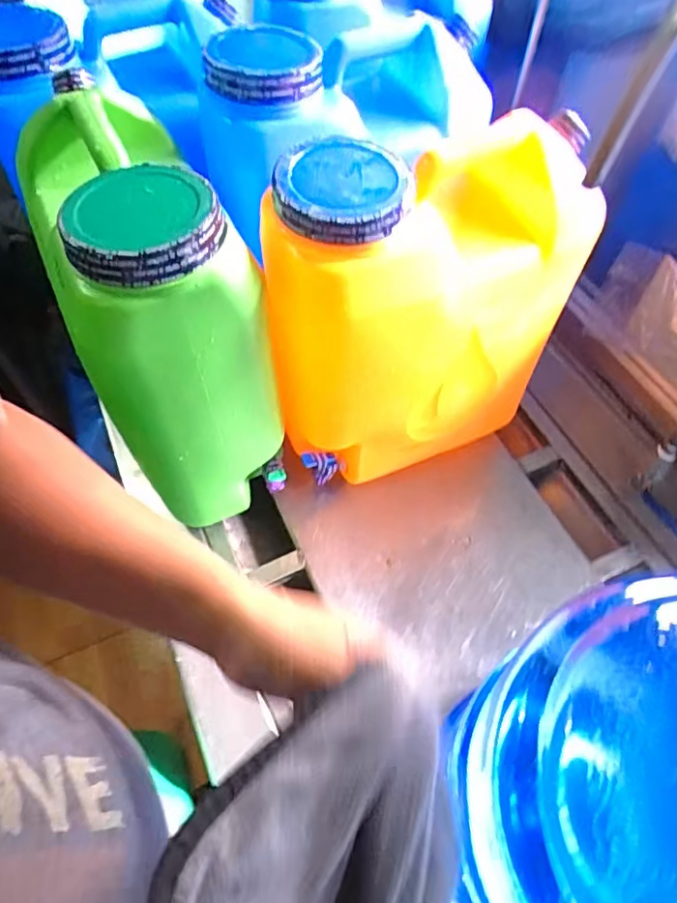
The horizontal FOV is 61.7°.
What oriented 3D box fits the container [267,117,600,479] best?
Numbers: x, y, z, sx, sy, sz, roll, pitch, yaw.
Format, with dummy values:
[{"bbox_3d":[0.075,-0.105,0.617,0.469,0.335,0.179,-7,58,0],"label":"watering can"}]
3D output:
[{"bbox_3d":[0.087,-0.145,0.641,0.310,0.368,0.163,-26,61,-15],"label":"container"}]

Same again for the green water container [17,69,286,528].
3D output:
[{"bbox_3d":[-0.194,-0.155,0.619,0.176,0.352,0.332,-26,61,-16],"label":"green water container"}]

